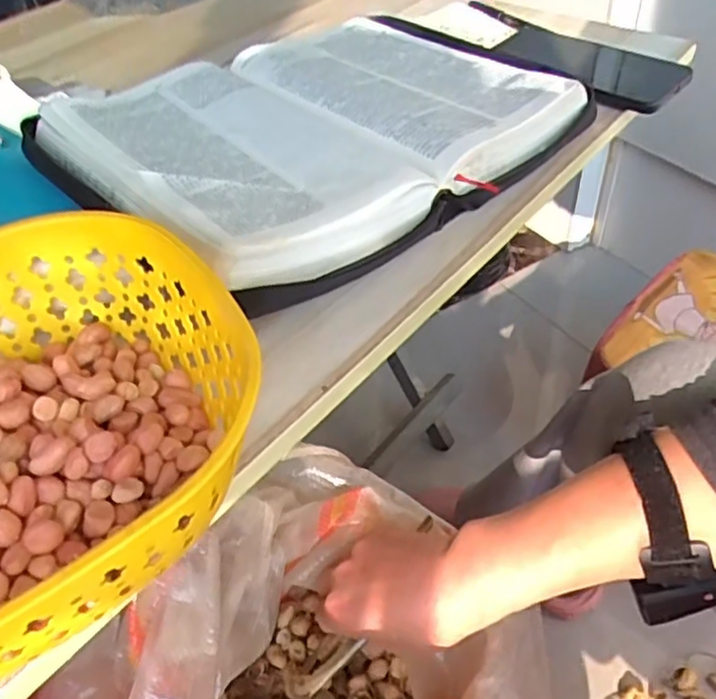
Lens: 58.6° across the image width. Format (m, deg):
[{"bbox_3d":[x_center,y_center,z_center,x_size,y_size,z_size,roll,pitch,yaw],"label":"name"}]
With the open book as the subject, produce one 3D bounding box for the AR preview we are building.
[{"bbox_3d":[-0.020,-0.165,0.469,0.361,0.048,0.262,-32,50,-24],"label":"open book"}]

